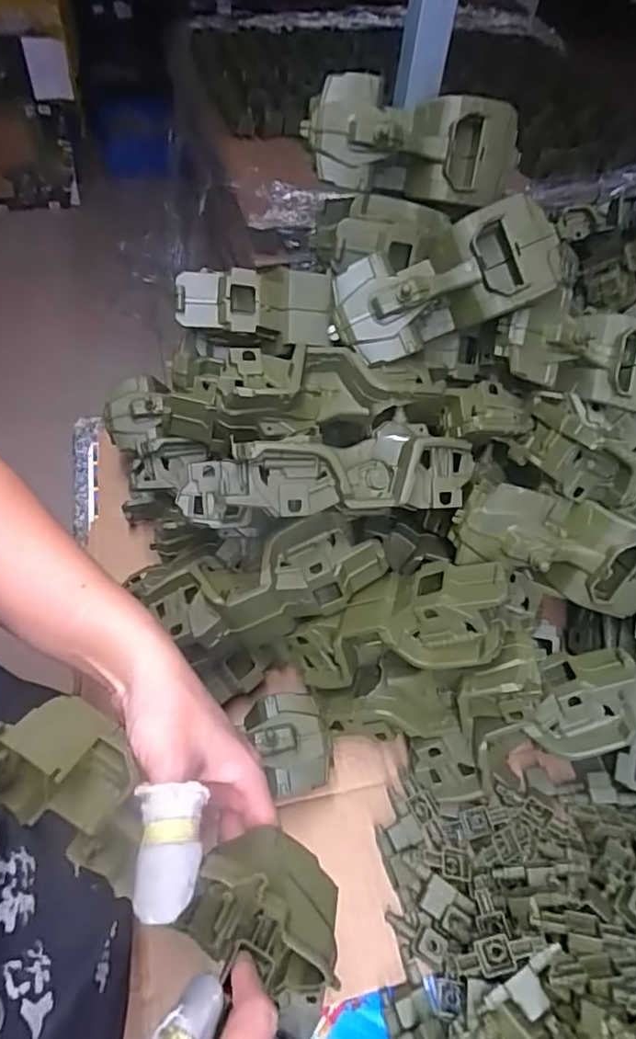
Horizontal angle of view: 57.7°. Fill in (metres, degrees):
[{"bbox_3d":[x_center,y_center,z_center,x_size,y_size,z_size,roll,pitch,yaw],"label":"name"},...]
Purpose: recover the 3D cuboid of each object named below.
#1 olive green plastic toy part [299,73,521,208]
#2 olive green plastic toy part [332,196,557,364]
[{"bbox_3d":[0.080,-0.315,0.488,0.180,0.077,0.055,-4,55,-8],"label":"olive green plastic toy part"},{"bbox_3d":[0.098,-0.177,0.456,0.173,0.084,0.073,-23,58,-3],"label":"olive green plastic toy part"}]

